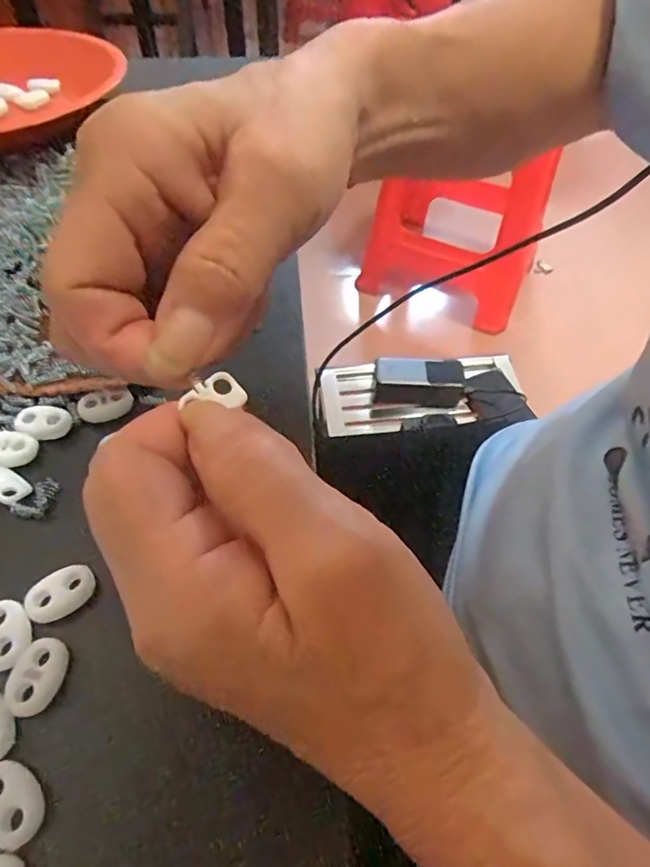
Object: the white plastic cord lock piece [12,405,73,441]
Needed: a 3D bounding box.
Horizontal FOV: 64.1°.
[{"bbox_3d":[-0.119,-0.006,0.217,0.025,0.004,0.015,4,56,1],"label":"white plastic cord lock piece"}]

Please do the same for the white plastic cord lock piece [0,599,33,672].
[{"bbox_3d":[-0.105,0.065,0.169,0.015,0.004,0.022,-31,62,-21],"label":"white plastic cord lock piece"}]

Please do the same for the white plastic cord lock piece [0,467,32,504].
[{"bbox_3d":[-0.125,0.020,0.201,0.019,0.004,0.013,29,59,17],"label":"white plastic cord lock piece"}]

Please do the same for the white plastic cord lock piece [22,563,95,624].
[{"bbox_3d":[-0.091,0.054,0.177,0.022,0.004,0.014,-26,60,-18],"label":"white plastic cord lock piece"}]

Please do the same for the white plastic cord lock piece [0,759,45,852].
[{"bbox_3d":[-0.088,0.101,0.142,0.015,0.004,0.022,-32,63,-22],"label":"white plastic cord lock piece"}]

